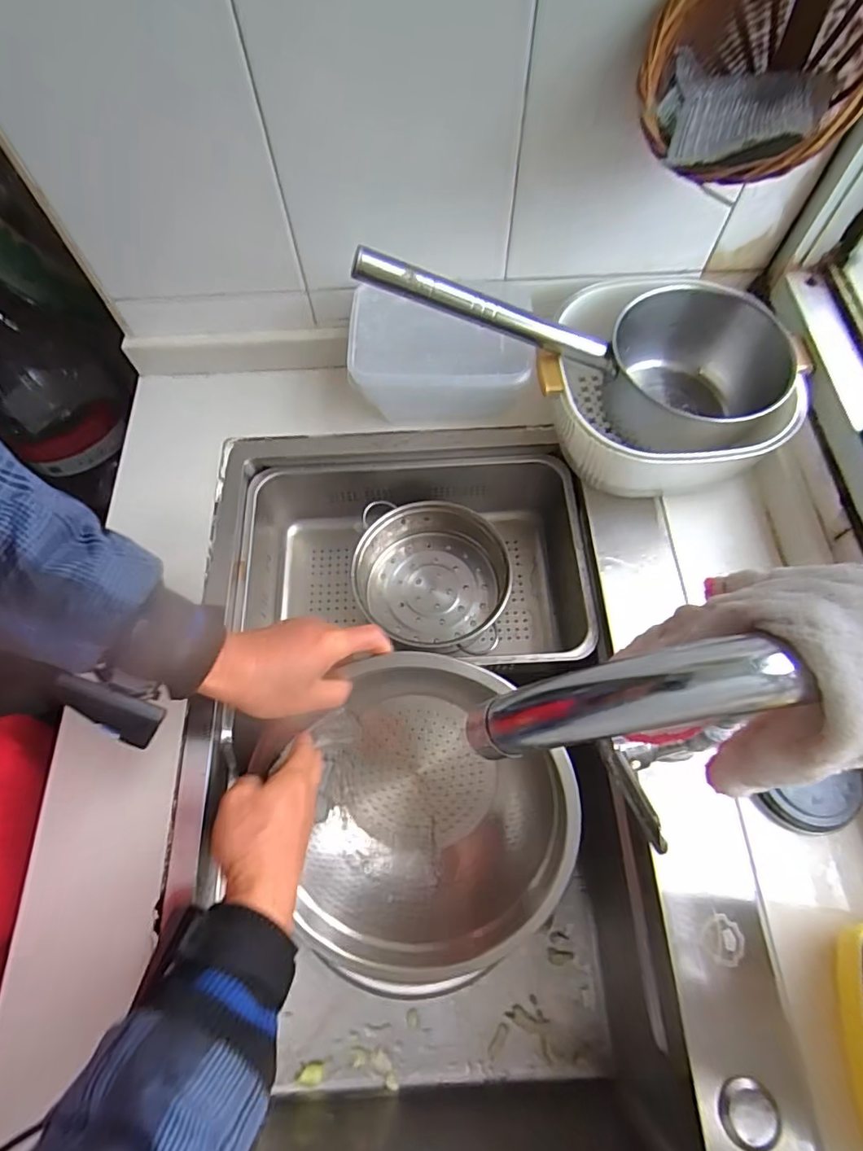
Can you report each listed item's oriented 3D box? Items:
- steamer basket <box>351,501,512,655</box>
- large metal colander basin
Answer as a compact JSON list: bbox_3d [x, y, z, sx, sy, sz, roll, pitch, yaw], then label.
[{"bbox_3d":[0.003,-0.003,0.623,0.166,0.071,0.152,8,66,5],"label":"steamer basket"},{"bbox_3d":[-0.010,0.228,0.515,0.260,0.110,0.260,0,94,2],"label":"large metal colander basin"}]

